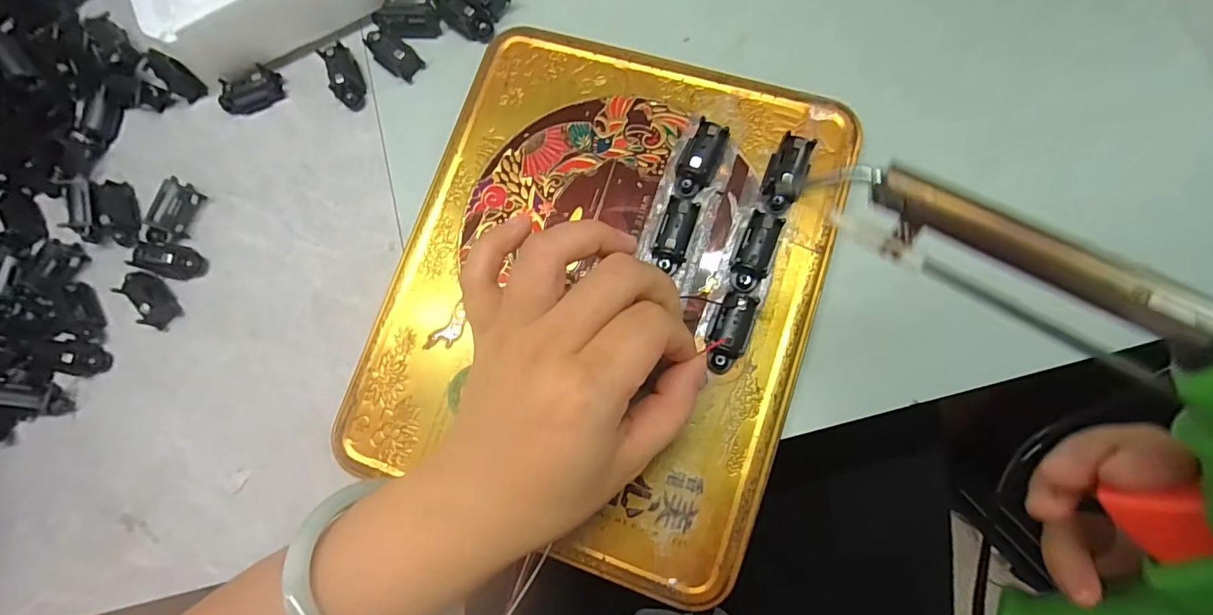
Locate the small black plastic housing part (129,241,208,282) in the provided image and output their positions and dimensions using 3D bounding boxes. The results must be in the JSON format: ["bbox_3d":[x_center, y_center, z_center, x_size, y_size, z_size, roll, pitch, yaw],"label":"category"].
[{"bbox_3d":[-0.234,-0.025,0.273,0.036,0.010,0.017,11,84,-6],"label":"small black plastic housing part"}]

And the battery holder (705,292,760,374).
[{"bbox_3d":[0.054,0.011,0.223,0.018,0.014,0.035,17,85,9],"label":"battery holder"}]

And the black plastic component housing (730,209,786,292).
[{"bbox_3d":[0.066,-0.024,0.229,0.016,0.013,0.034,22,83,9],"label":"black plastic component housing"}]

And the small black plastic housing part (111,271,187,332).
[{"bbox_3d":[-0.242,-0.005,0.273,0.016,0.011,0.033,-45,79,-3],"label":"small black plastic housing part"}]

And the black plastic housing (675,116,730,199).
[{"bbox_3d":[0.043,-0.067,0.239,0.016,0.015,0.035,22,83,9],"label":"black plastic housing"}]

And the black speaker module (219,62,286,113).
[{"bbox_3d":[-0.200,-0.121,0.288,0.036,0.011,0.014,-18,79,3],"label":"black speaker module"}]

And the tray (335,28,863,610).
[{"bbox_3d":[-0.003,-0.011,0.238,0.196,0.018,0.232,17,85,9],"label":"tray"}]

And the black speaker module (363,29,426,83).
[{"bbox_3d":[-0.120,-0.141,0.282,0.036,0.012,0.016,36,86,11],"label":"black speaker module"}]

